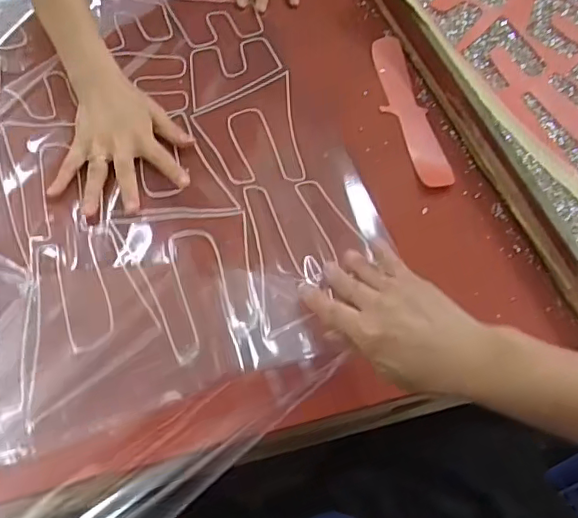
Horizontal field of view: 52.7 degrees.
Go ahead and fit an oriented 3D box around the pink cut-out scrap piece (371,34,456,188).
[{"bbox_3d":[0.133,-0.169,0.654,0.039,0.009,0.231,-13,59,2],"label":"pink cut-out scrap piece"}]

